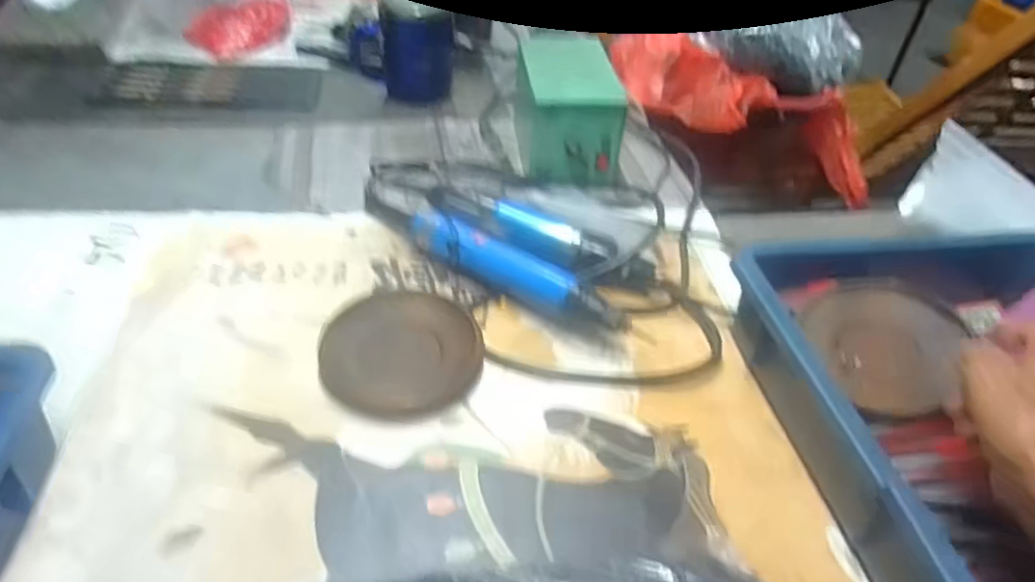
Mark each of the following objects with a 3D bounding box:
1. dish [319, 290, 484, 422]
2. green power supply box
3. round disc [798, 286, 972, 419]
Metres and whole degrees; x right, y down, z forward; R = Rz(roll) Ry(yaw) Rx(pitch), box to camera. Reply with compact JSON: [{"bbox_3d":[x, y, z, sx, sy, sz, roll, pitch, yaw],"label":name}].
[{"bbox_3d":[-0.085,0.043,0.497,0.113,0.023,0.103,3,41,-3],"label":"dish"},{"bbox_3d":[0.049,-0.191,0.716,0.093,0.104,0.158,-2,41,-9],"label":"green power supply box"},{"bbox_3d":[0.252,0.037,0.474,0.097,0.007,0.103,-9,50,11],"label":"round disc"}]

